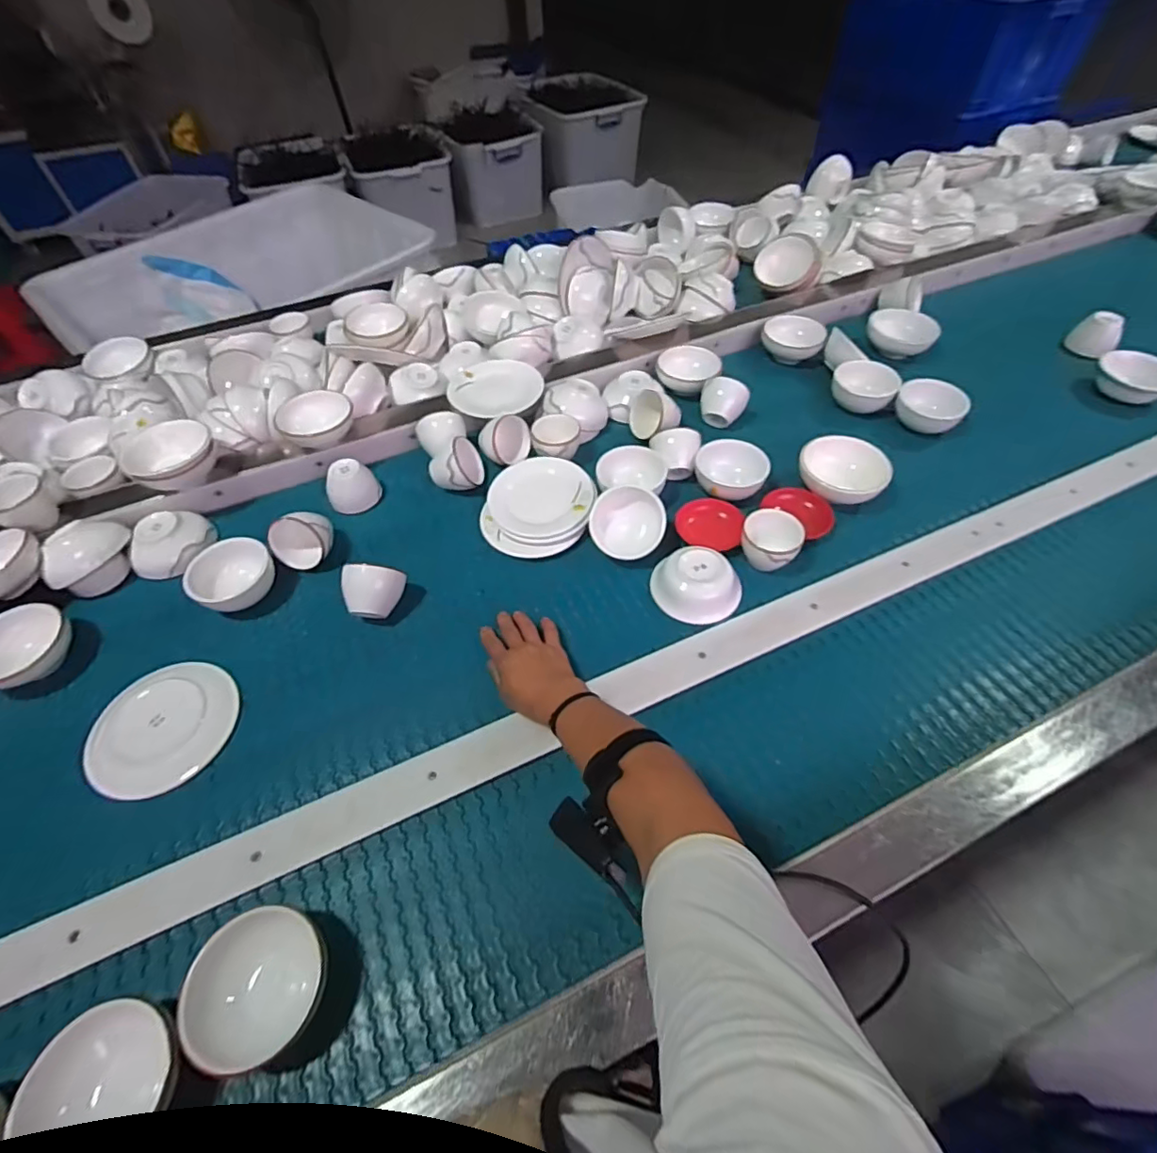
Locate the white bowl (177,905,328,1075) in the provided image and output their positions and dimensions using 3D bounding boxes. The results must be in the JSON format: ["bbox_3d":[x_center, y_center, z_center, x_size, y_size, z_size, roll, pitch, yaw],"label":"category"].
[{"bbox_3d":[-0.257,0.337,0.462,0.105,0.066,0.104,-1,53,1],"label":"white bowl"}]

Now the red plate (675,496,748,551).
[{"bbox_3d":[0.177,-0.071,0.761,0.093,0.026,0.078,28,59,21],"label":"red plate"}]

